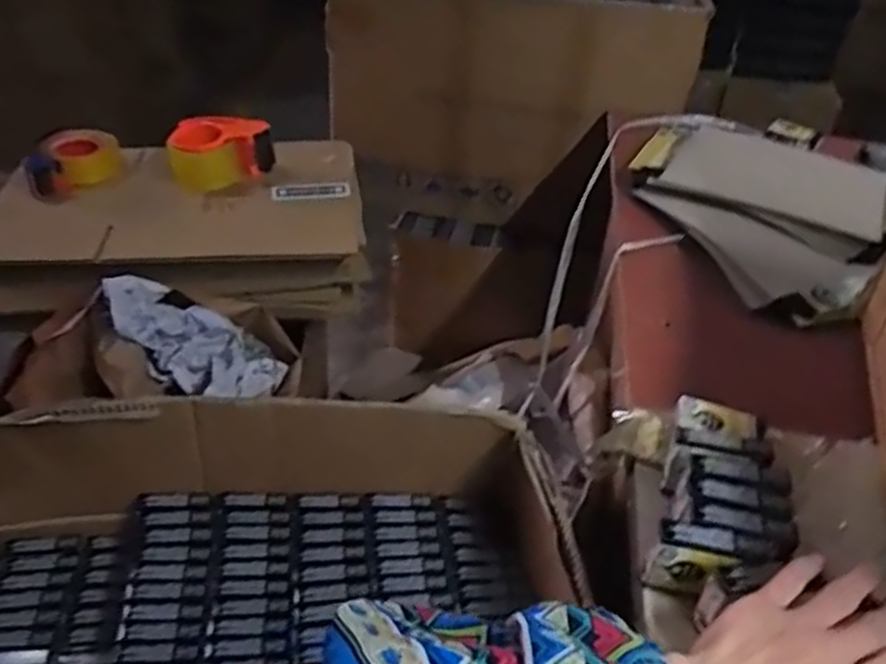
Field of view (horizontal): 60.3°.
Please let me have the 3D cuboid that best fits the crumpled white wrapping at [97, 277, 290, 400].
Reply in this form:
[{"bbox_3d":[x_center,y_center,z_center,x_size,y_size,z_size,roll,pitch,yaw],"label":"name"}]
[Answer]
[{"bbox_3d":[-0.323,0.011,0.977,0.241,0.055,0.122,32,43,6],"label":"crumpled white wrapping"}]

